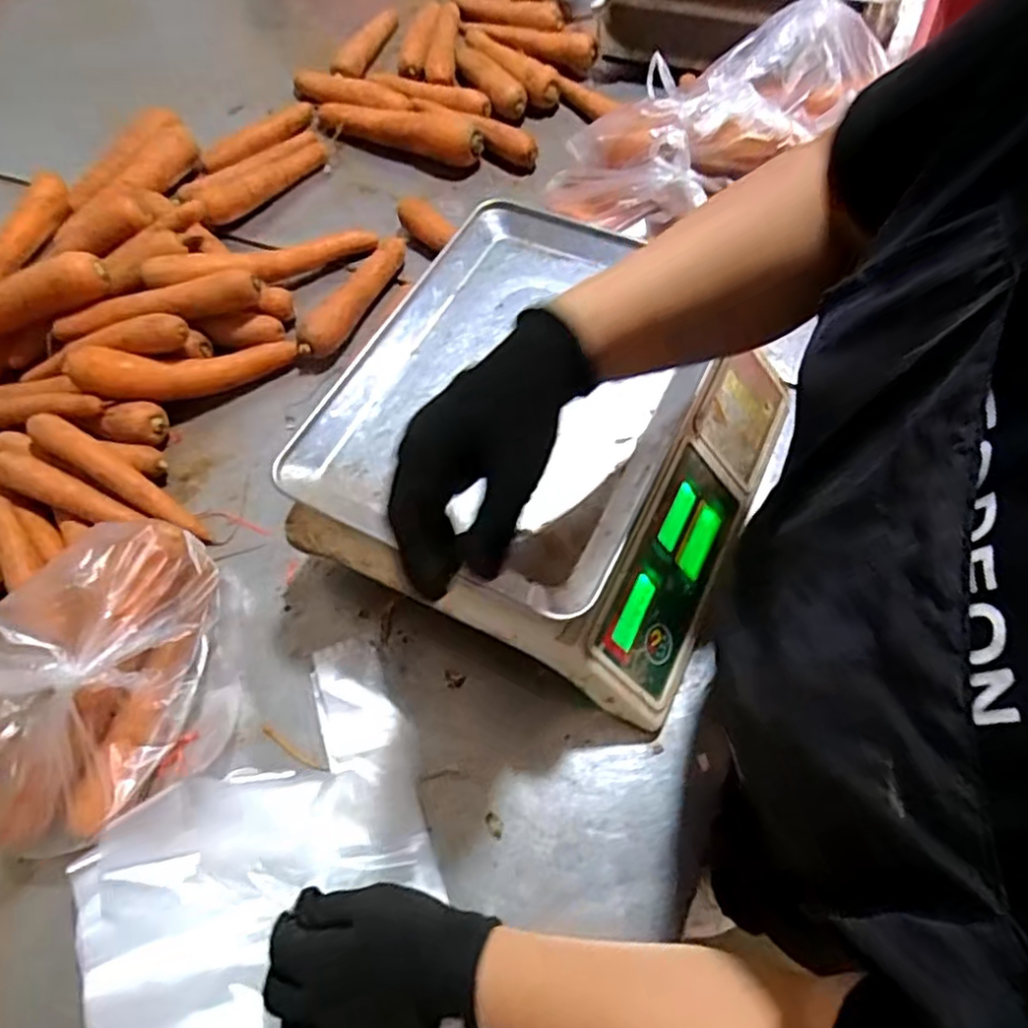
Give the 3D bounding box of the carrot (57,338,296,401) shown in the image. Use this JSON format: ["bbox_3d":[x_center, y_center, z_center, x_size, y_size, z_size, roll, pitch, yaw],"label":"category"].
[{"bbox_3d":[-0.306,-0.139,0.659,0.200,0.037,0.048,-11,59,-22],"label":"carrot"}]

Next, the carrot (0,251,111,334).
[{"bbox_3d":[-0.496,-0.198,0.663,0.217,0.046,0.052,-23,62,-9],"label":"carrot"}]

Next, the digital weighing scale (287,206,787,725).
[{"bbox_3d":[0.038,-0.067,0.542,0.294,0.110,0.331,23,65,16],"label":"digital weighing scale"}]

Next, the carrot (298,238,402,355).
[{"bbox_3d":[-0.157,-0.231,0.702,0.031,0.034,0.167,21,64,15],"label":"carrot"}]

